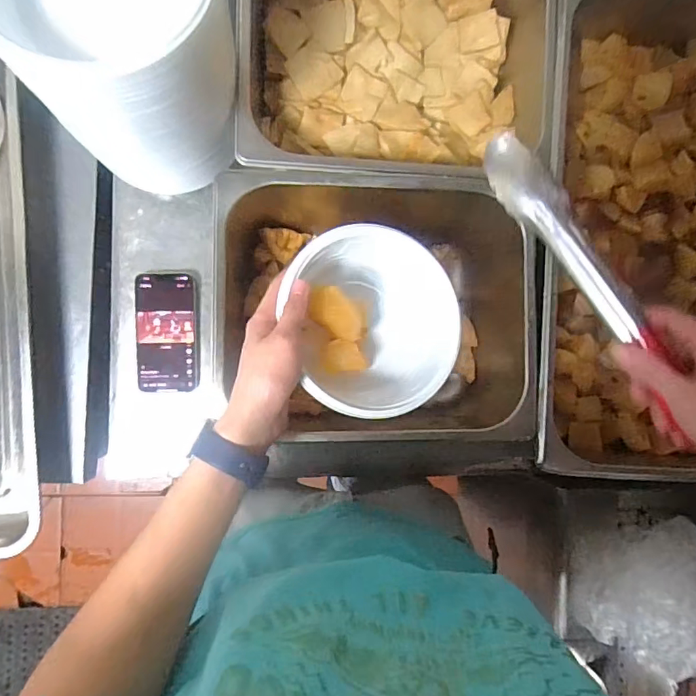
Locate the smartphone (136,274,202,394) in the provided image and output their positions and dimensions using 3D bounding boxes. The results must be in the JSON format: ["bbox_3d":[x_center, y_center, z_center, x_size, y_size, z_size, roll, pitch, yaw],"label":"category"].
[{"bbox_3d":[-0.214,-0.018,0.591,0.068,0.007,0.139,-2,90,-5],"label":"smartphone"}]

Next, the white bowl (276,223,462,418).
[{"bbox_3d":[0.027,-0.028,0.461,0.149,0.076,0.170,-18,91,-5],"label":"white bowl"}]

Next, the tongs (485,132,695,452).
[{"bbox_3d":[0.199,-0.043,0.387,0.042,0.031,0.295,-31,81,-4],"label":"tongs"}]

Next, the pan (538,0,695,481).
[{"bbox_3d":[0.360,-0.139,0.580,0.316,0.132,0.532,4,89,-5],"label":"pan"}]

